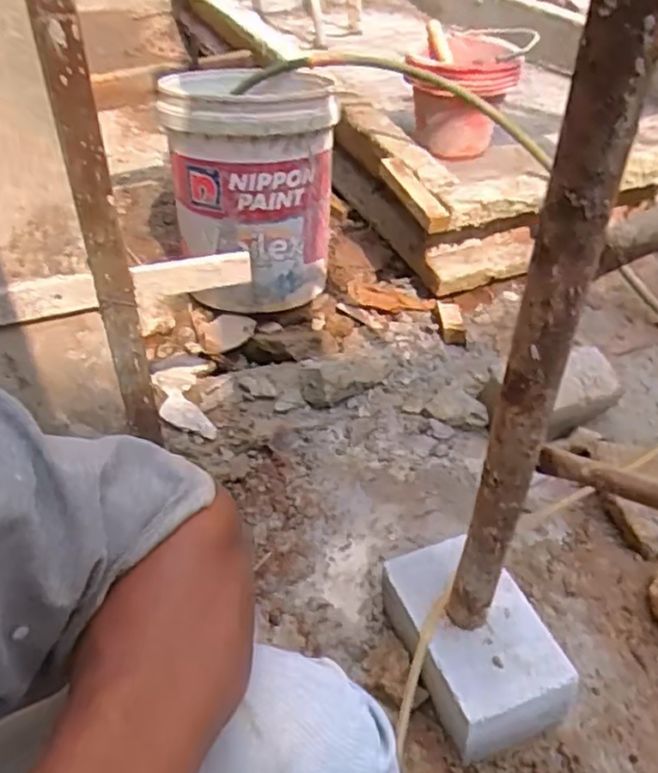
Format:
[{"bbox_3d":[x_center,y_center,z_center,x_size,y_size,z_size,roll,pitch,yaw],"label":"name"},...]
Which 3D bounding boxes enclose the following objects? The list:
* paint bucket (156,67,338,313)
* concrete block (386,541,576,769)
[{"bbox_3d":[-0.138,-0.360,1.231,0.278,0.380,0.278,1,40,0],"label":"paint bucket"},{"bbox_3d":[0.156,0.290,0.757,0.137,0.115,0.210,-19,40,-13],"label":"concrete block"}]

